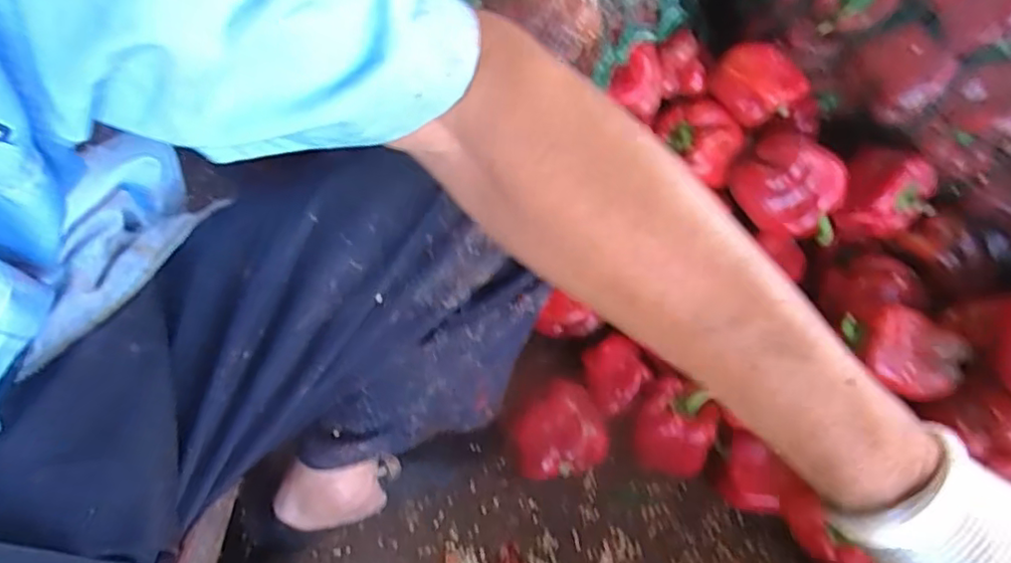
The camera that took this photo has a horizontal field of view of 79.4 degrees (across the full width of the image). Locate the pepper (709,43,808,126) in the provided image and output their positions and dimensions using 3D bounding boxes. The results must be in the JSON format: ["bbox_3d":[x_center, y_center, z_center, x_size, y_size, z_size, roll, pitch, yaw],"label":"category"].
[{"bbox_3d":[0.298,-0.234,0.727,0.101,0.059,0.072,39,67,15],"label":"pepper"}]

